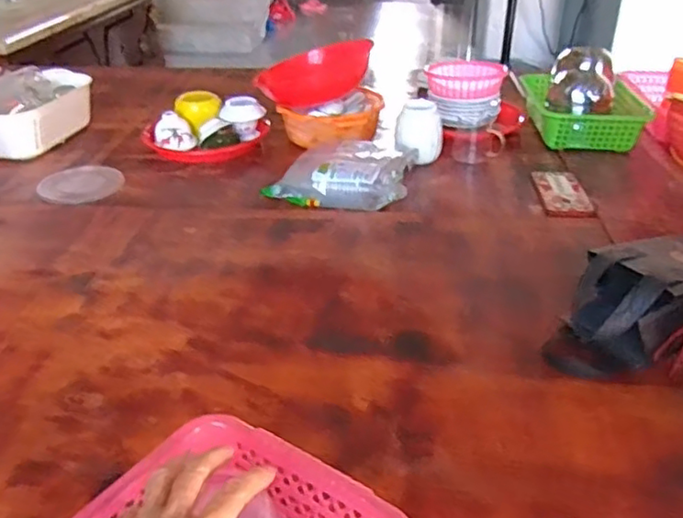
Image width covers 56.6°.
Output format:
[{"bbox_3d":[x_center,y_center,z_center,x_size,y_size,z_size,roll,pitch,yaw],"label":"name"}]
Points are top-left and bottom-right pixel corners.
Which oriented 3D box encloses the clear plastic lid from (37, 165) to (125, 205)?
[{"bbox_3d":[-0.474,-0.137,1.155,0.142,0.014,0.142,-2,31,1],"label":"clear plastic lid"}]

